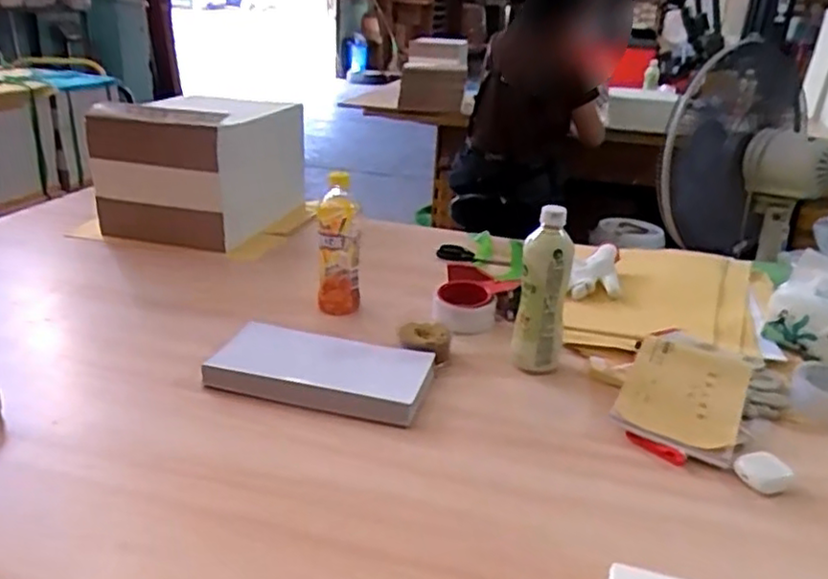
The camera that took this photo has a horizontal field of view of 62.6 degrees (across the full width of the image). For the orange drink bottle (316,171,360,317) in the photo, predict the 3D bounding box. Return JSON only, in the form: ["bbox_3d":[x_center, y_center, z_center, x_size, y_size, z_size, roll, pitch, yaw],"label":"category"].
[{"bbox_3d":[-0.114,-0.066,1.027,0.060,0.207,0.063,-3,24,-11],"label":"orange drink bottle"}]

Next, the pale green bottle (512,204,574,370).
[{"bbox_3d":[0.167,0.001,0.884,0.063,0.210,0.068,7,24,12],"label":"pale green bottle"}]

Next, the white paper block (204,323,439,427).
[{"bbox_3d":[-0.115,0.101,0.855,0.266,0.034,0.135,8,25,13],"label":"white paper block"}]

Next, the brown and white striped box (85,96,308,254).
[{"bbox_3d":[-0.431,-0.254,1.390,0.321,0.246,0.318,12,25,19],"label":"brown and white striped box"}]

